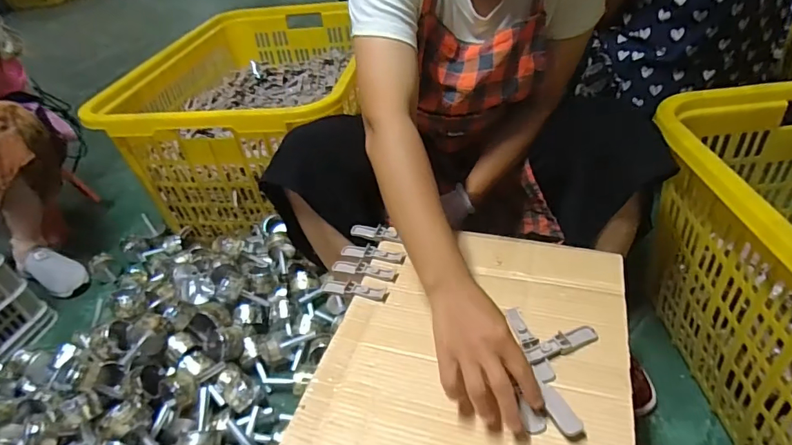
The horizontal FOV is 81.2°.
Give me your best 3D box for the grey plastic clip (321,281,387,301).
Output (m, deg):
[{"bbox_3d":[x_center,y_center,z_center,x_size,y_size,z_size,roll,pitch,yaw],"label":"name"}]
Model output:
[{"bbox_3d":[-0.060,0.092,0.640,0.096,0.007,0.020,6,41,16],"label":"grey plastic clip"}]

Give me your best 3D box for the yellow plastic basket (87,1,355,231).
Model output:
[{"bbox_3d":[-0.373,-0.356,1.348,0.525,0.321,0.854,-2,40,7],"label":"yellow plastic basket"}]

